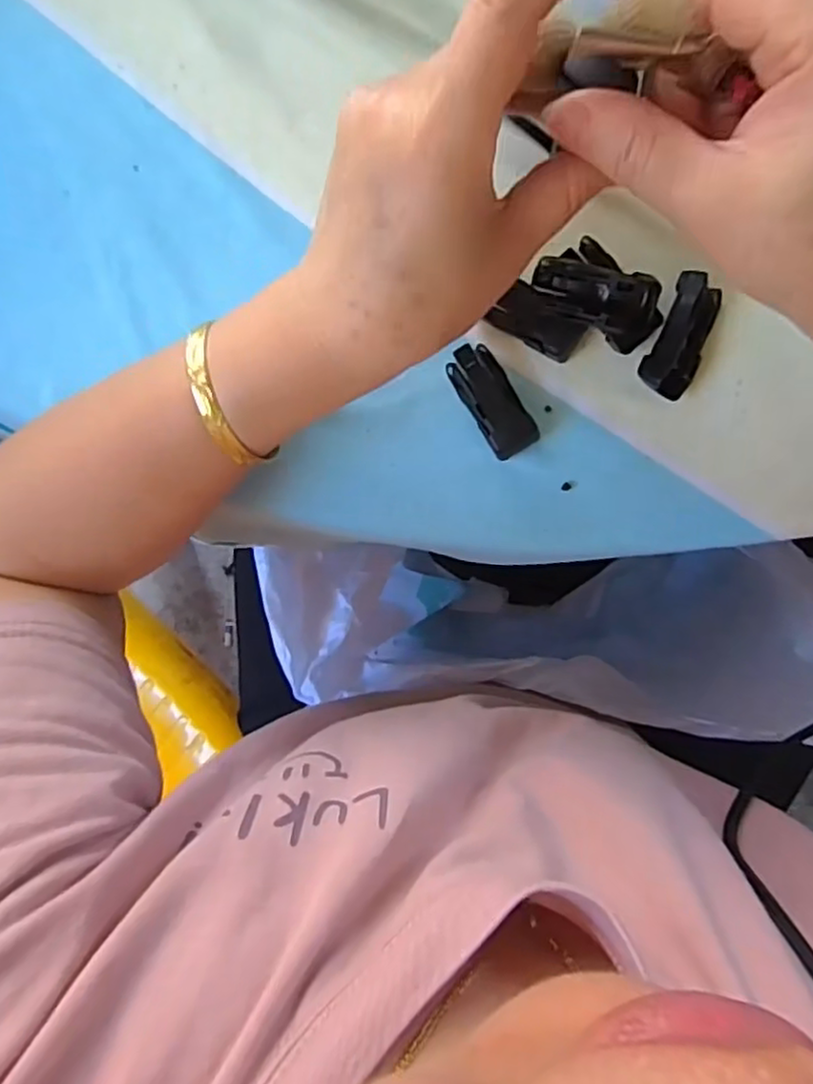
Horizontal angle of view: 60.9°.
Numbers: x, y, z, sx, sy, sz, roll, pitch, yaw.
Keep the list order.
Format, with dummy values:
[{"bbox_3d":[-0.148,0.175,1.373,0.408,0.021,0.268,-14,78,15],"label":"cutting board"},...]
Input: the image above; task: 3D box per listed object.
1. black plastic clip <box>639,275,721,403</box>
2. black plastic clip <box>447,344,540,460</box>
[{"bbox_3d":[0.109,-0.081,0.274,0.022,0.022,0.046,22,99,3],"label":"black plastic clip"},{"bbox_3d":[0.036,-0.059,0.287,0.020,0.013,0.047,-32,92,9],"label":"black plastic clip"}]

